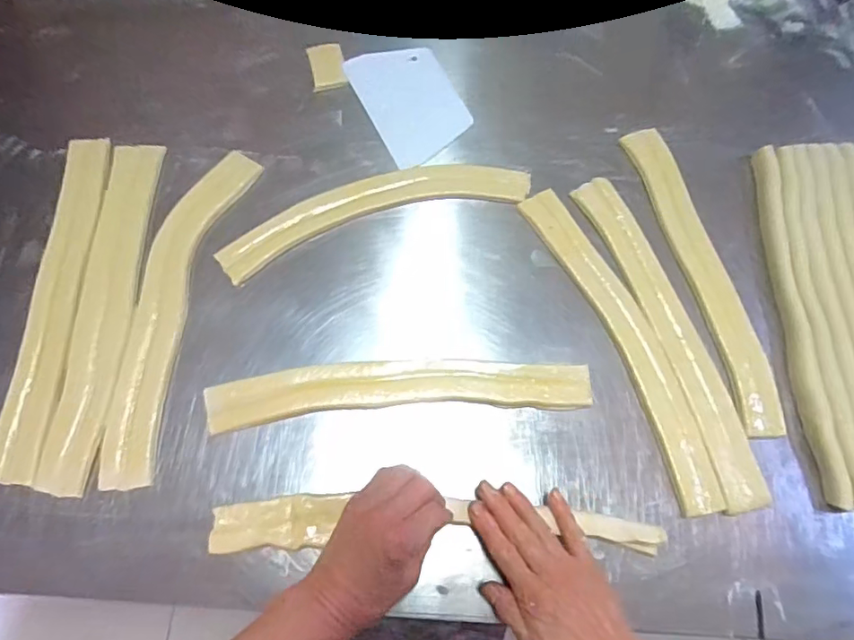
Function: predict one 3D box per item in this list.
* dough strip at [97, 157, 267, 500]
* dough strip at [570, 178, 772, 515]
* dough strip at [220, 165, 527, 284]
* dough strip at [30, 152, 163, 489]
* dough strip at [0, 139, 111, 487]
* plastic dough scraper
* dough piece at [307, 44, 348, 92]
[{"bbox_3d":[-0.242,-0.017,0.512,0.070,0.005,0.333,11,70,2],"label":"dough strip"},{"bbox_3d":[0.234,0.008,0.525,0.048,0.004,0.342,-17,72,-8],"label":"dough strip"},{"bbox_3d":[-0.055,-0.117,0.554,0.310,0.017,0.080,-17,72,-8],"label":"dough strip"},{"bbox_3d":[-0.303,-0.017,0.511,0.051,0.007,0.339,1,70,-2],"label":"dough strip"},{"bbox_3d":[-0.351,-0.024,0.512,0.045,0.005,0.339,0,70,-2],"label":"dough strip"},{"bbox_3d":[-0.018,-0.246,0.604,0.099,0.004,0.152,-25,75,-9],"label":"plastic dough scraper"},{"bbox_3d":[-0.112,-0.287,0.611,0.038,0.004,0.065,-10,71,-6],"label":"dough piece"}]

